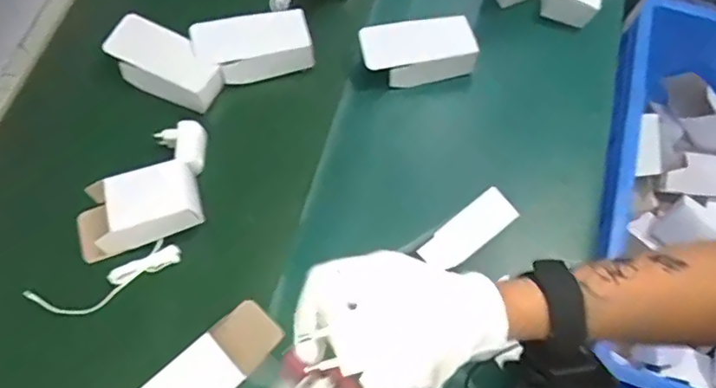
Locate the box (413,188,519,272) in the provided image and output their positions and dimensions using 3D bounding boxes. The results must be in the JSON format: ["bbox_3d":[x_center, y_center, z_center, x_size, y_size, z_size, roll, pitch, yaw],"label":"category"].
[{"bbox_3d":[0.118,0.040,0.607,0.111,0.016,0.042,-38,72,-15],"label":"box"}]

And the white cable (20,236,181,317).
[{"bbox_3d":[-0.274,0.096,0.629,0.160,0.019,0.040,-24,69,-10],"label":"white cable"}]

